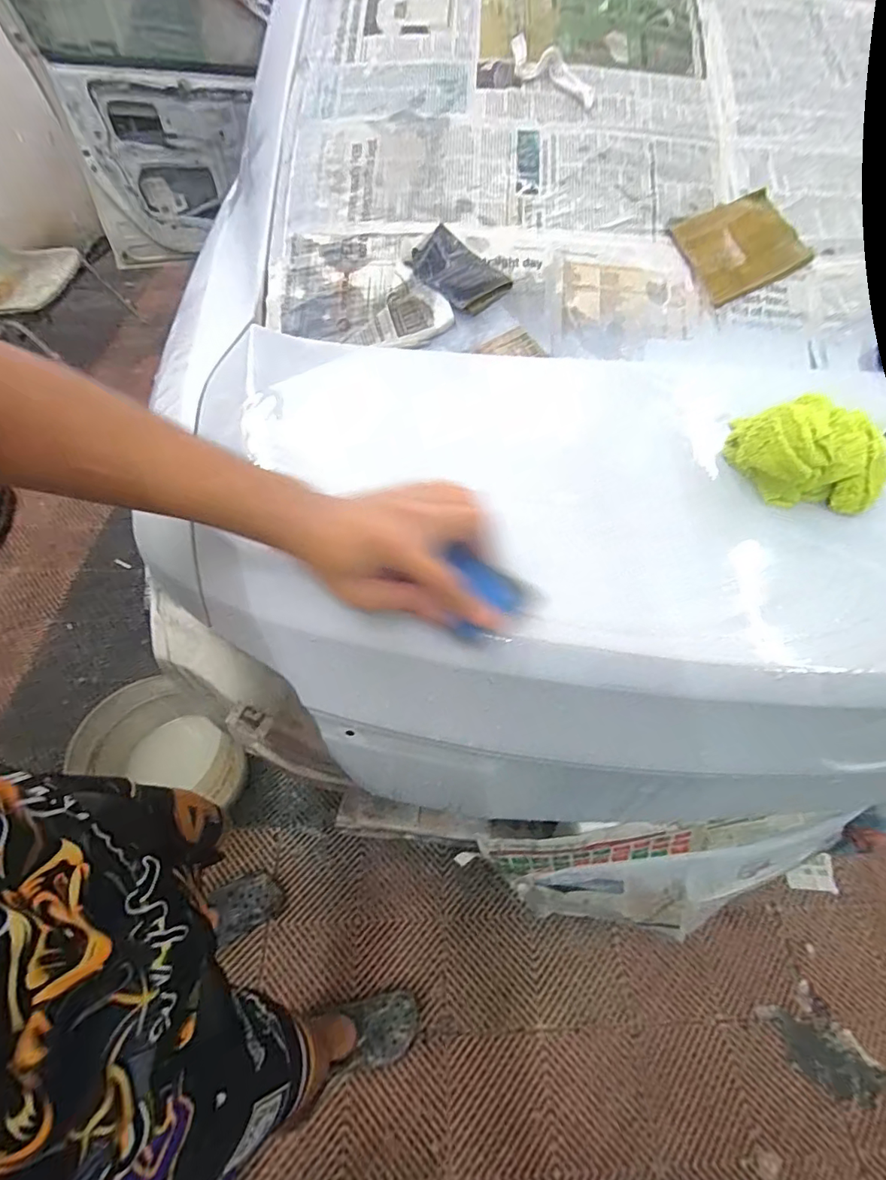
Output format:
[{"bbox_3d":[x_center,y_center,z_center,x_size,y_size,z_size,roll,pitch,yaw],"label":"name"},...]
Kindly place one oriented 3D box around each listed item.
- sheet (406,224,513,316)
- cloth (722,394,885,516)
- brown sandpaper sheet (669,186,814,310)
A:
[{"bbox_3d":[0.016,-0.358,0.545,0.106,0.012,0.070,45,77,6],"label":"sheet"},{"bbox_3d":[0.325,-0.126,0.424,0.135,0.071,0.105,11,57,7],"label":"cloth"},{"bbox_3d":[0.348,-0.403,0.568,0.137,0.004,0.112,-26,83,-6],"label":"brown sandpaper sheet"}]

